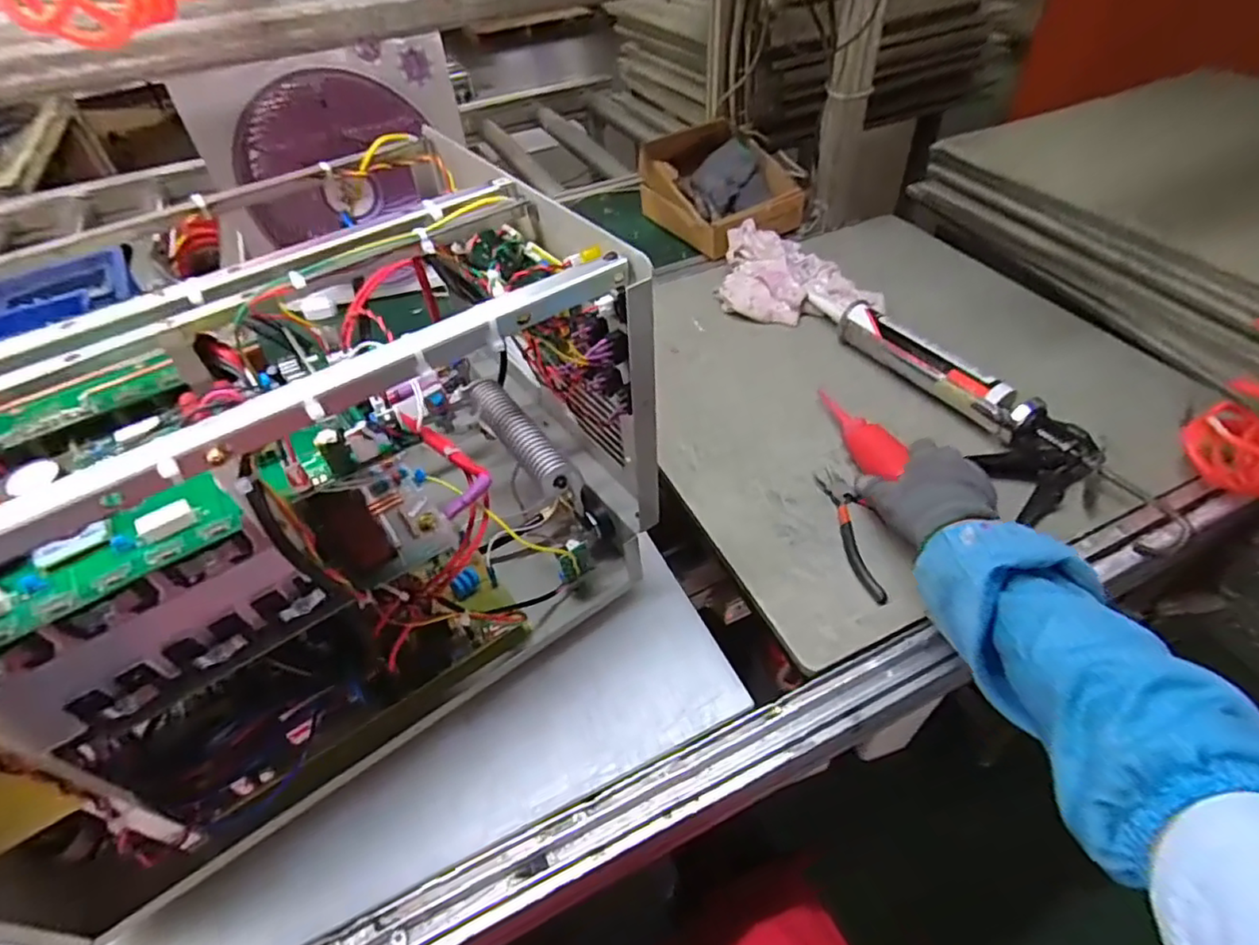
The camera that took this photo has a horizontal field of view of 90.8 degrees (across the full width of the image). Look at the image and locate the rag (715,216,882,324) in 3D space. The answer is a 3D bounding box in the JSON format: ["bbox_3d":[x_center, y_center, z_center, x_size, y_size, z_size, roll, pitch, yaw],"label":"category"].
[{"bbox_3d":[0.233,-0.269,0.841,0.215,0.056,0.155,7,49,10],"label":"rag"}]

